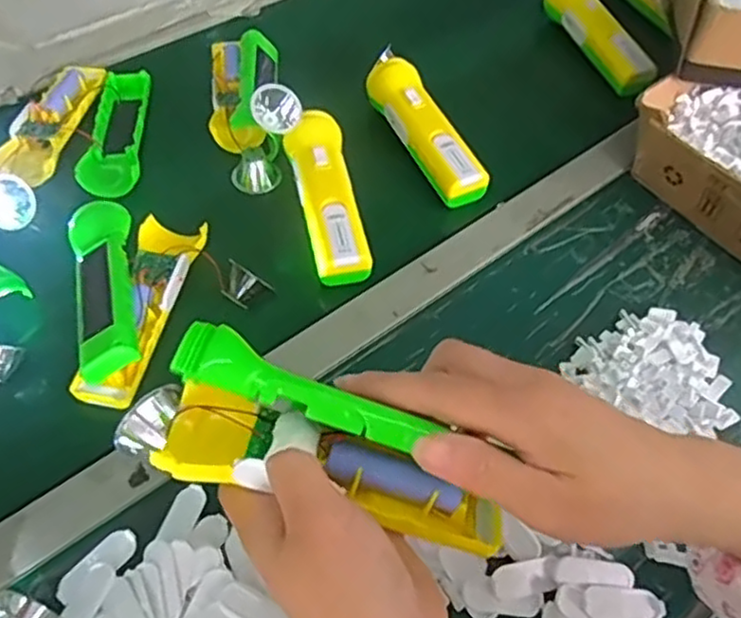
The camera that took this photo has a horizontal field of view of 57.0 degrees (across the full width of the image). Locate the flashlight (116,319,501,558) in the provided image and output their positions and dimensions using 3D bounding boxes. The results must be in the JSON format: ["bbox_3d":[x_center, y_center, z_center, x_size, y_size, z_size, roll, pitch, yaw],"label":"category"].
[{"bbox_3d":[-0.018,0.066,0.306,0.168,0.057,0.051,26,51,-8],"label":"flashlight"}]

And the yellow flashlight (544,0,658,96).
[{"bbox_3d":[0.249,-0.307,0.755,0.042,0.043,0.184,-16,54,-14],"label":"yellow flashlight"}]

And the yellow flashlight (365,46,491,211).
[{"bbox_3d":[0.042,-0.180,0.650,0.053,0.042,0.209,-20,55,-16],"label":"yellow flashlight"}]

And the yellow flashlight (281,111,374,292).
[{"bbox_3d":[-0.036,-0.097,0.579,0.050,0.040,0.163,-12,53,-11],"label":"yellow flashlight"}]

